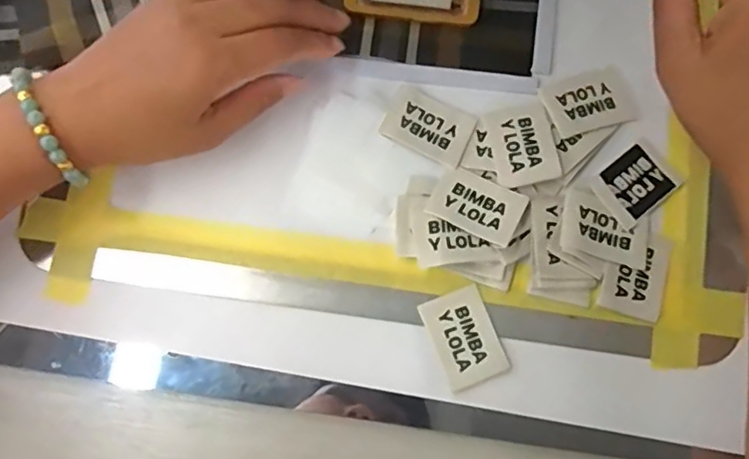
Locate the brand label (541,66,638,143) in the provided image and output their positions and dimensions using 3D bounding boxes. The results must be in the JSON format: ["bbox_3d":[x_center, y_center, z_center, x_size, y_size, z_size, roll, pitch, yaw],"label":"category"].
[{"bbox_3d":[0.123,-0.072,0.330,0.047,0.006,0.035,-19,80,-3],"label":"brand label"}]

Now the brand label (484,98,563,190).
[{"bbox_3d":[0.083,-0.049,0.324,0.035,0.004,0.049,-13,70,7],"label":"brand label"}]

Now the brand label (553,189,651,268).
[{"bbox_3d":[0.125,0.000,0.315,0.047,0.004,0.035,22,73,-2],"label":"brand label"}]

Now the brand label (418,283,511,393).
[{"bbox_3d":[0.049,0.058,0.310,0.034,0.004,0.048,-21,80,-4],"label":"brand label"}]

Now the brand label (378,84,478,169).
[{"bbox_3d":[0.031,-0.059,0.328,0.048,0.004,0.035,26,80,5],"label":"brand label"}]

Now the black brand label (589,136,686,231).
[{"bbox_3d":[0.147,-0.026,0.322,0.046,0.004,0.034,-39,81,-7],"label":"black brand label"}]

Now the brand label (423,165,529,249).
[{"bbox_3d":[0.057,-0.014,0.314,0.048,0.006,0.034,26,73,14],"label":"brand label"}]

